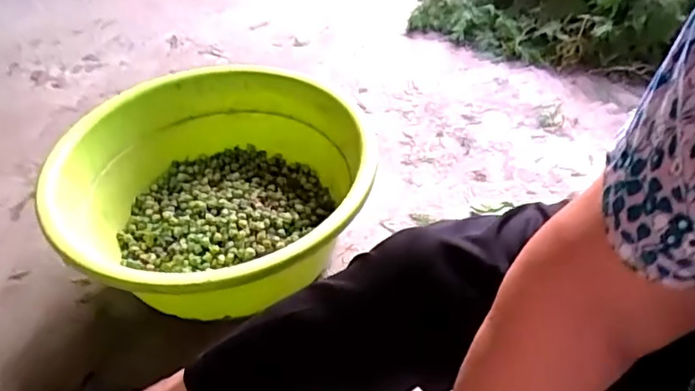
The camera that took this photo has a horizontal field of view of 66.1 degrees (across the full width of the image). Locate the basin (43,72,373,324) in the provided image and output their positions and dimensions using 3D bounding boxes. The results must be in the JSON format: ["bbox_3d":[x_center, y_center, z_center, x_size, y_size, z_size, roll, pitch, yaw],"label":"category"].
[{"bbox_3d":[-0.180,0.001,0.789,0.422,0.172,0.429,-3,41,3],"label":"basin"}]

